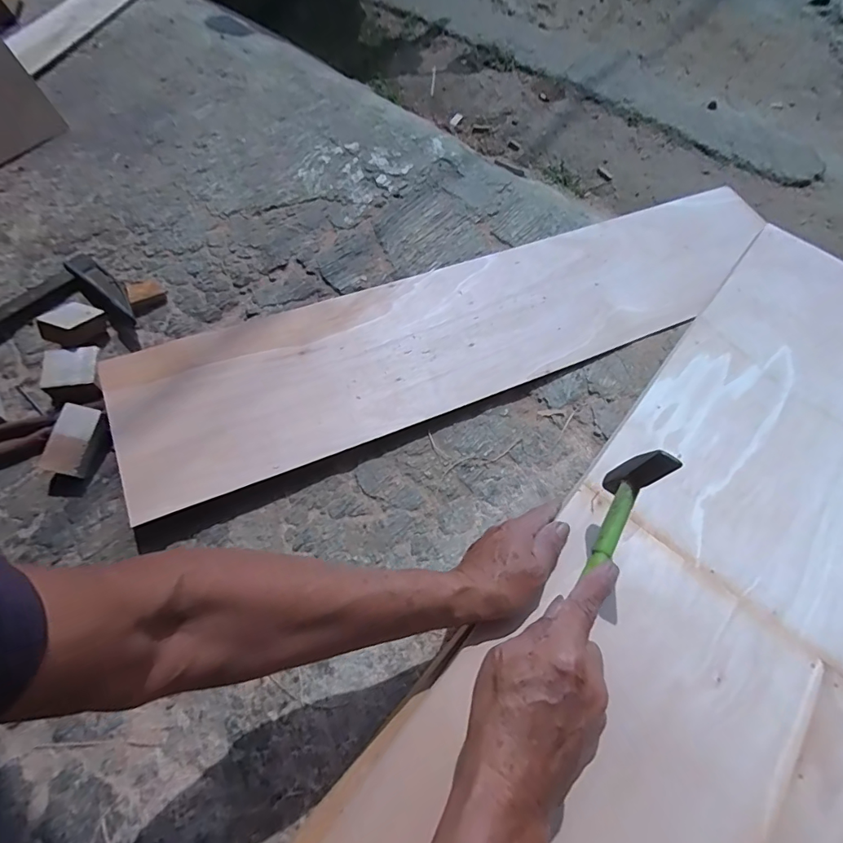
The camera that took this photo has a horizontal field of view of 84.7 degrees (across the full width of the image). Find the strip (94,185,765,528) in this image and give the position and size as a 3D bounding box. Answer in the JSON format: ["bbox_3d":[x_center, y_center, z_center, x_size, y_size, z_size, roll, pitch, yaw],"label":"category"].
[{"bbox_3d":[0.099,-0.148,0.665,0.993,0.017,0.223,-21,69,-14],"label":"strip"}]

